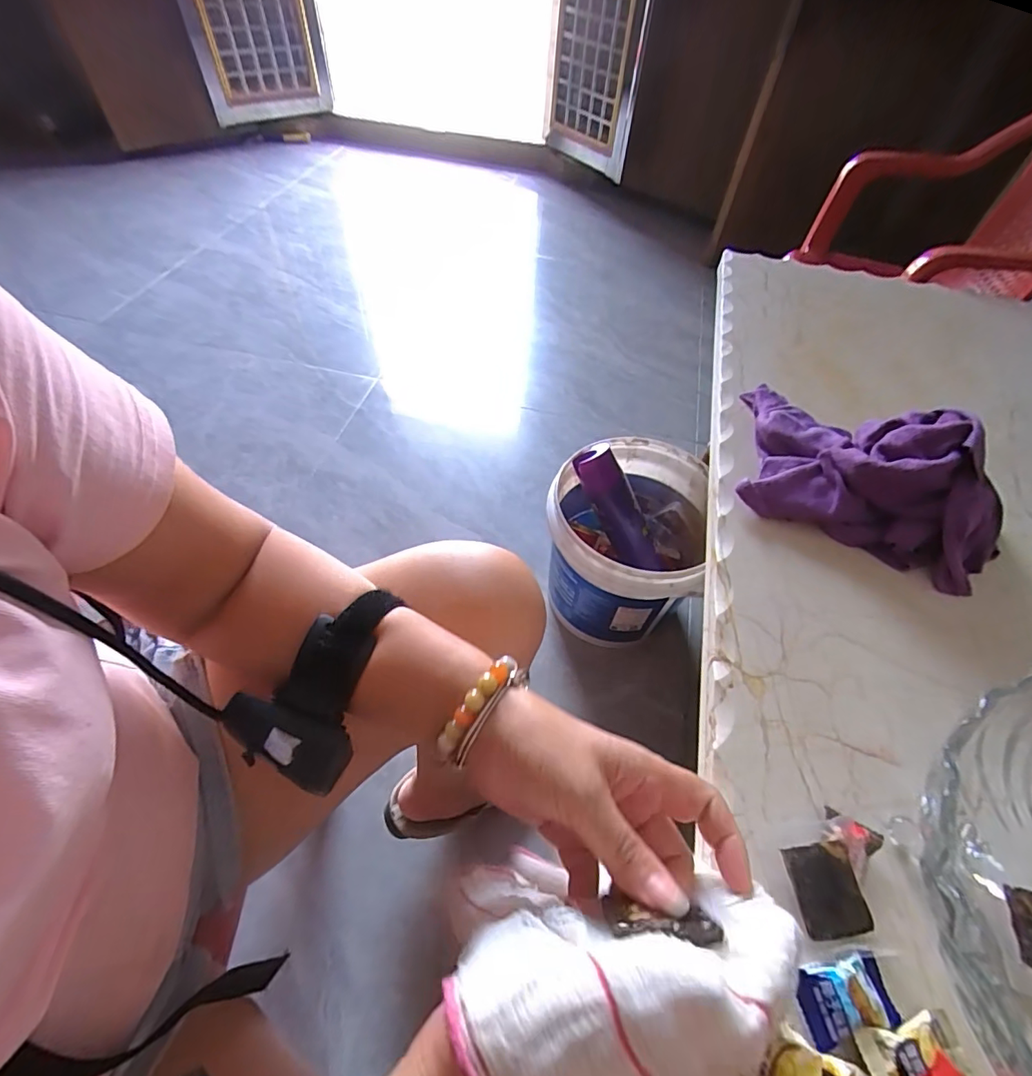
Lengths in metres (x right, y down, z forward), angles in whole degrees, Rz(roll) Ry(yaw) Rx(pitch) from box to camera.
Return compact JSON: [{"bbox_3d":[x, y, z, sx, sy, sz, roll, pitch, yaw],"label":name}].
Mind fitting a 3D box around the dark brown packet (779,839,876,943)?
[{"bbox_3d":[0.165,0.187,0.266,0.033,0.004,0.041,-12,68,4],"label":"dark brown packet"}]

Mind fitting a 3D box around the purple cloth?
[{"bbox_3d":[0.305,-0.071,0.427,0.217,0.077,0.159,27,57,15],"label":"purple cloth"}]

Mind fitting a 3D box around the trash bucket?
[{"bbox_3d":[0.165,0.015,0.819,0.231,0.272,0.252,2,54,-3],"label":"trash bucket"}]

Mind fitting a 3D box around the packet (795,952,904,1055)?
[{"bbox_3d":[0.161,0.221,0.240,0.048,0.007,0.028,-8,55,-10],"label":"packet"}]

